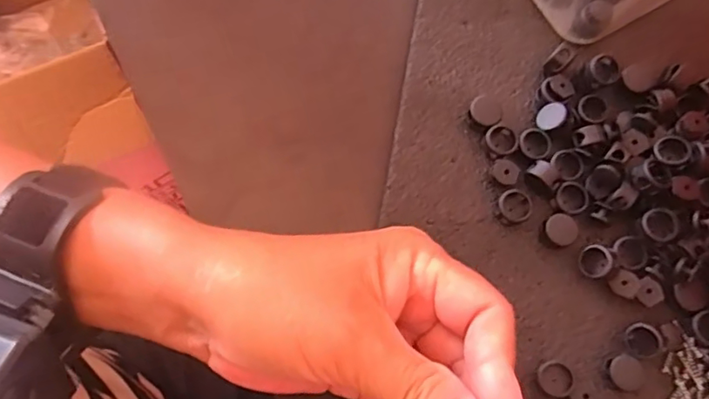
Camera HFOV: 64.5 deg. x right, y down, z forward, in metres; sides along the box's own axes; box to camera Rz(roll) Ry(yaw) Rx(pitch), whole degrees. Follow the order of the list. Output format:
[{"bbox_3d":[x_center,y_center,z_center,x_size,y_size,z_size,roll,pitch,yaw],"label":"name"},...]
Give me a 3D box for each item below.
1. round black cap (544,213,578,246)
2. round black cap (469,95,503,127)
[{"bbox_3d":[0.104,0.016,0.284,0.015,0.009,0.016,0,75,-2],"label":"round black cap"},{"bbox_3d":[0.069,-0.045,0.297,0.016,0.011,0.016,0,75,-2],"label":"round black cap"}]

